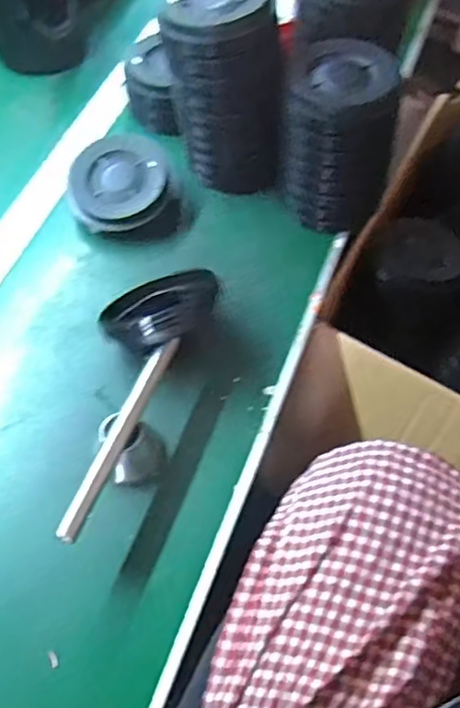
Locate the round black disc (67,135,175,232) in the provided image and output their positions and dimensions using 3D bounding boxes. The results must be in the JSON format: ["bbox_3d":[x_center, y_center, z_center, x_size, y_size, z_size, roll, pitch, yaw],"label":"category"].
[{"bbox_3d":[-0.125,-0.195,0.707,0.115,0.015,0.109,-1,80,3],"label":"round black disc"}]

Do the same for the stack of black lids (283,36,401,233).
[{"bbox_3d":[0.117,-0.232,0.682,0.125,0.166,0.113,2,60,2],"label":"stack of black lids"}]

